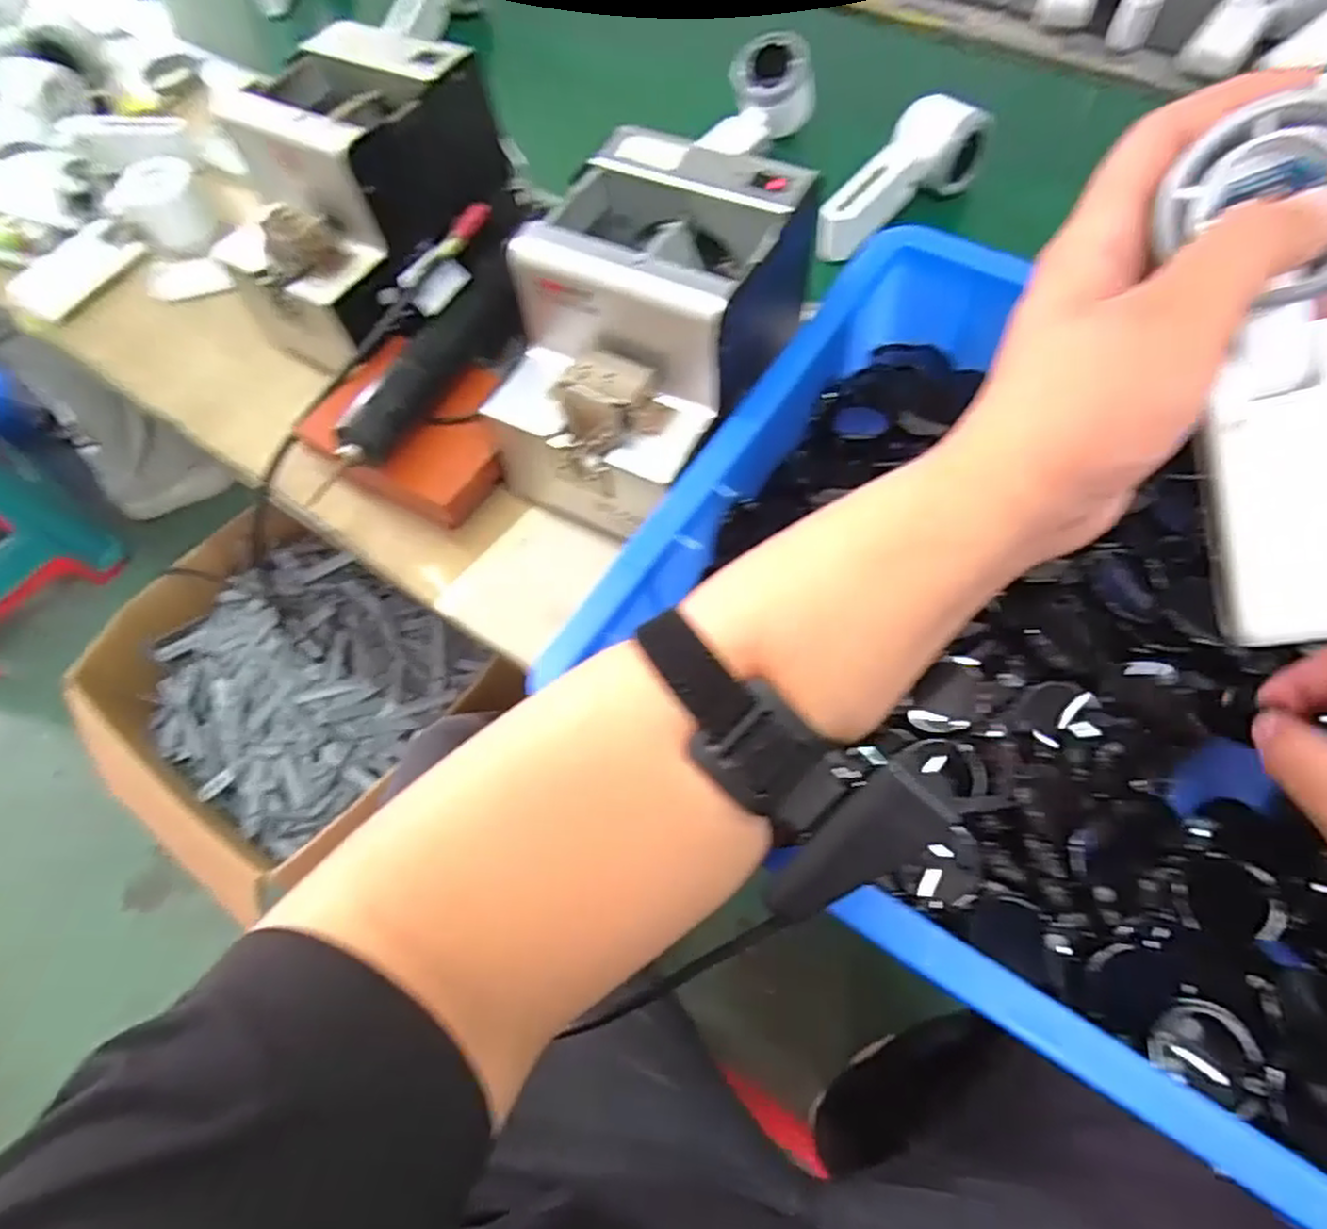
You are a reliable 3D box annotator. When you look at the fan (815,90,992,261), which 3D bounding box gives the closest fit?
[{"bbox_3d":[0.183,-0.337,0.569,0.065,0.052,0.153,39,71,21],"label":"fan"}]

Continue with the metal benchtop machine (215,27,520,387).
[{"bbox_3d":[-0.211,-0.291,0.496,0.143,0.116,0.184,36,70,20],"label":"metal benchtop machine"}]

